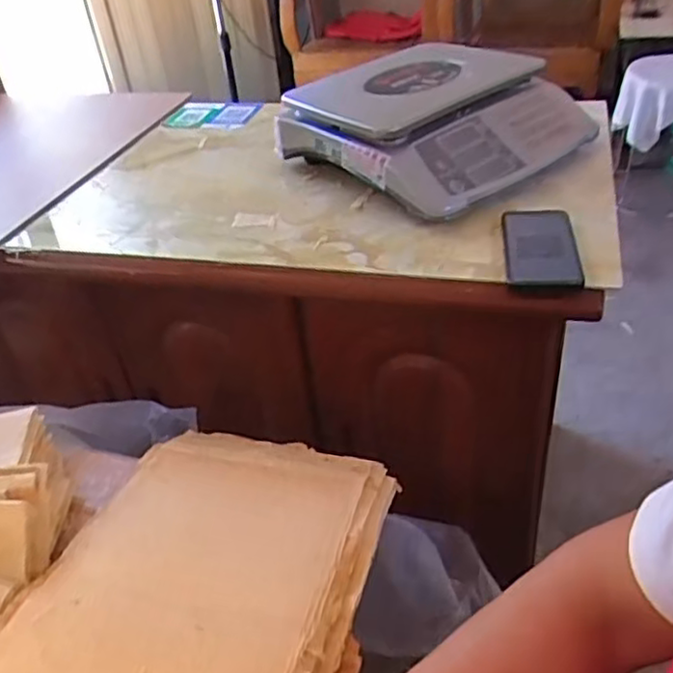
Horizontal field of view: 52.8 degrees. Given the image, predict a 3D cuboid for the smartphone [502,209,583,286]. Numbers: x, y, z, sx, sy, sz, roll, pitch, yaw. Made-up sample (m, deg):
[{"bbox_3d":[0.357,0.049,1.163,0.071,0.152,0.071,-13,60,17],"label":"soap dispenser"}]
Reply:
[{"bbox_3d":[0.231,-0.104,0.766,0.077,0.015,0.159,1,38,11],"label":"smartphone"}]

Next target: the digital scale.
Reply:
[{"bbox_3d":[0.144,-0.317,0.963,0.340,0.094,0.335,-31,44,-28],"label":"digital scale"}]

